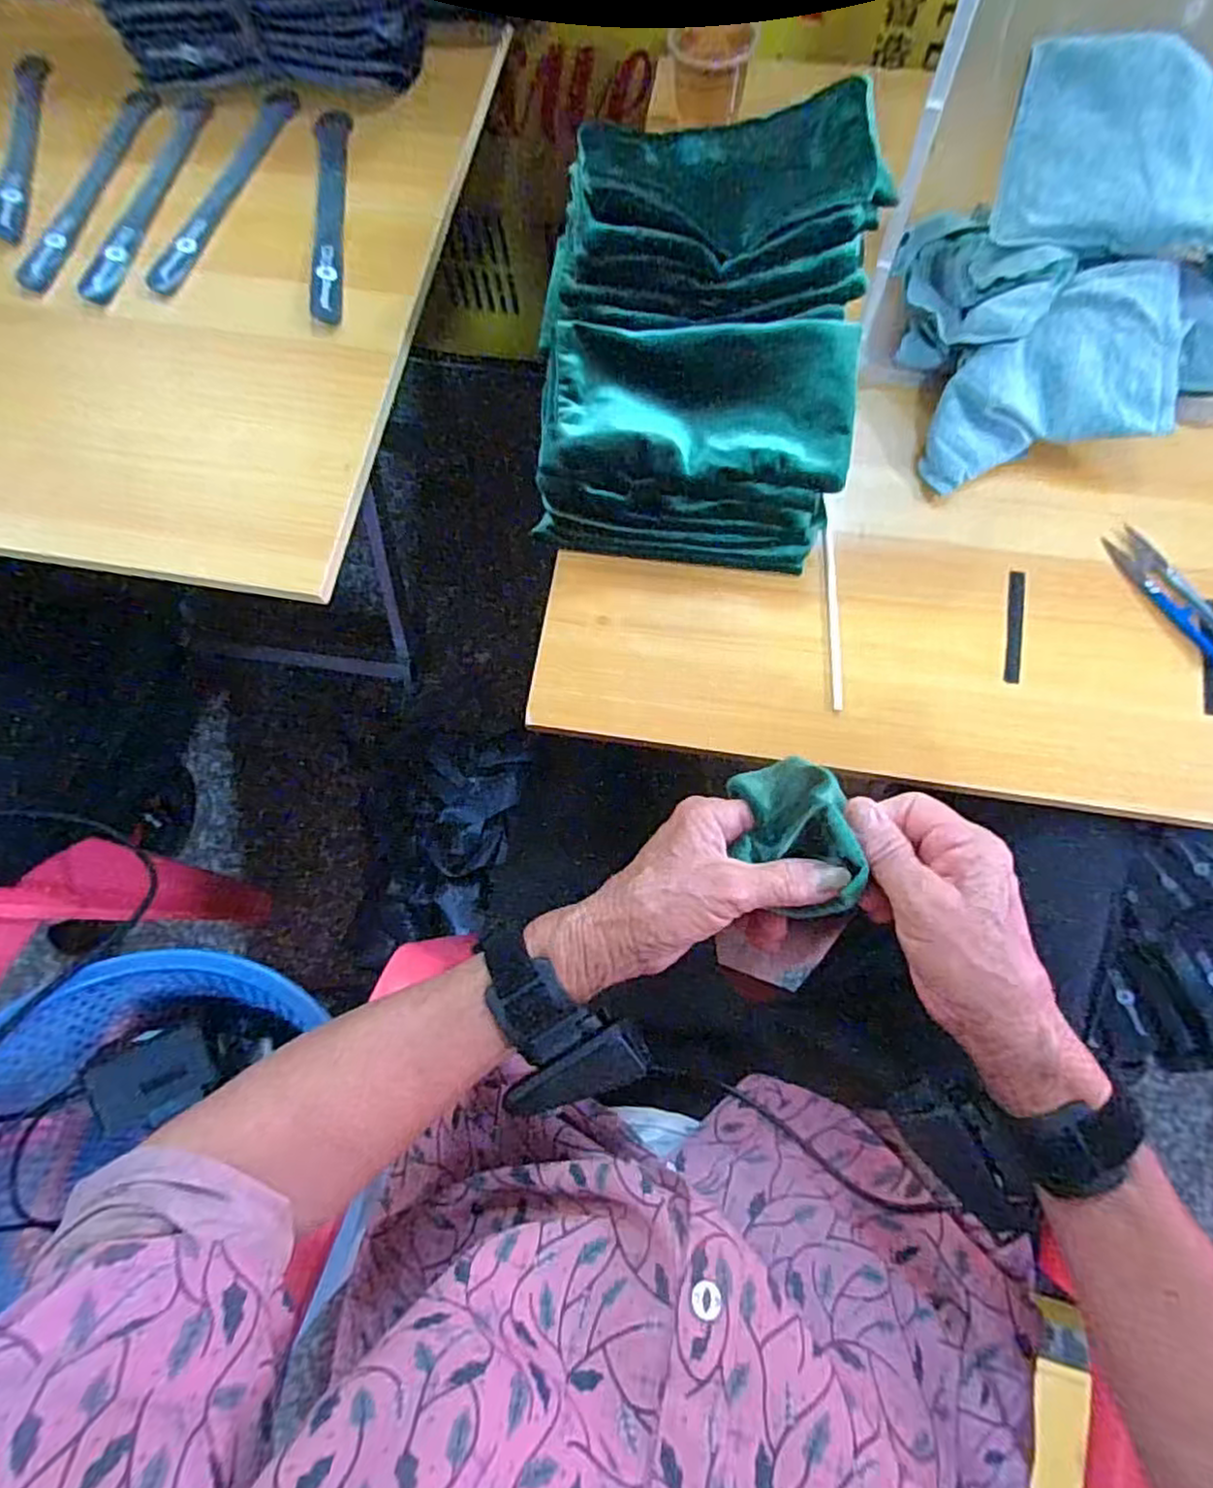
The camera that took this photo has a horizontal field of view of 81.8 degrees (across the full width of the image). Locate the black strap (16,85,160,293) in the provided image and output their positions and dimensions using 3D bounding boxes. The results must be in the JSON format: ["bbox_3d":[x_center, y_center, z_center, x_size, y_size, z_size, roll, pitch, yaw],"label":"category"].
[{"bbox_3d":[-0.379,-0.419,0.514,0.031,0.006,0.207,10,75,5],"label":"black strap"}]

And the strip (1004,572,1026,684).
[{"bbox_3d":[0.255,-0.074,0.434,0.010,0.004,0.077,11,75,5],"label":"strip"}]

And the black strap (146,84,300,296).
[{"bbox_3d":[-0.277,-0.407,0.512,0.026,0.010,0.207,16,75,6],"label":"black strap"}]

